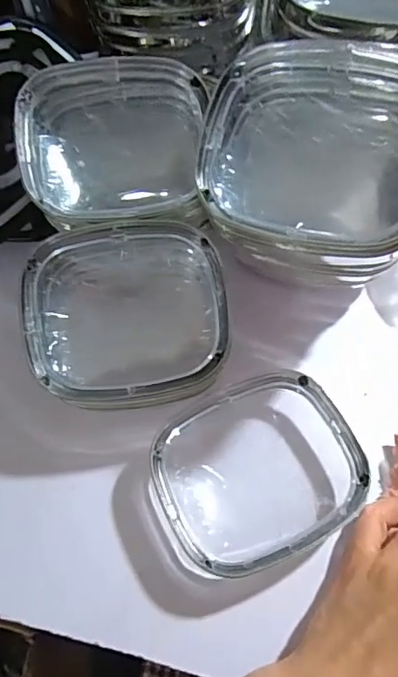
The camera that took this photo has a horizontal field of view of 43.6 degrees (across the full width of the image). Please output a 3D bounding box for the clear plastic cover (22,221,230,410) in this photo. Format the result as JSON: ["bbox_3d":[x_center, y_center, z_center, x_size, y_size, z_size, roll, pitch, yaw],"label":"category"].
[{"bbox_3d":[-0.042,-0.014,0.299,0.113,0.028,0.106,-6,86,3],"label":"clear plastic cover"}]

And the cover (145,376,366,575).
[{"bbox_3d":[0.034,0.080,0.301,0.118,0.027,0.097,-22,64,-10],"label":"cover"}]

